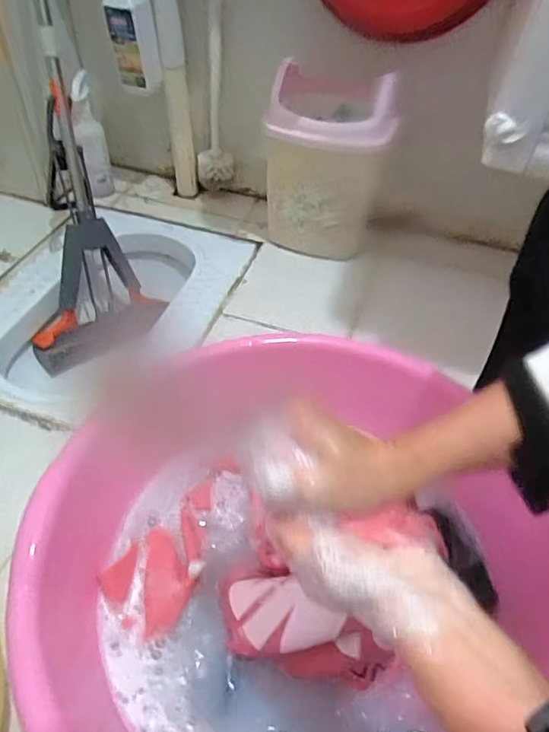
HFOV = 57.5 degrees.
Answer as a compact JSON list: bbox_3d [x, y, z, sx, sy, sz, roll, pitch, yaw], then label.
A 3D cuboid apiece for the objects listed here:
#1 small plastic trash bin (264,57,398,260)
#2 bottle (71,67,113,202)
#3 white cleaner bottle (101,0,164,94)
[{"bbox_3d":[0.094,-0.380,0.971,0.226,0.307,0.198,1,48,-4],"label":"small plastic trash bin"},{"bbox_3d":[-0.374,-0.456,1.025,0.060,0.230,0.057,-9,49,-13],"label":"bottle"},{"bbox_3d":[-0.236,-0.569,0.823,0.083,0.243,0.107,-5,48,-9],"label":"white cleaner bottle"}]

